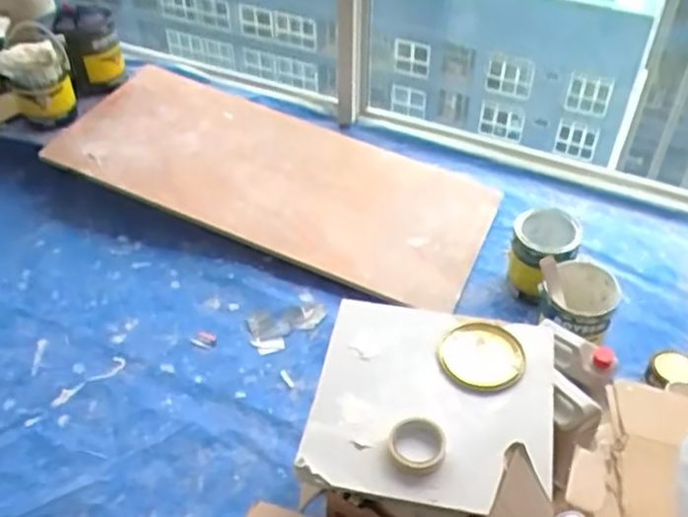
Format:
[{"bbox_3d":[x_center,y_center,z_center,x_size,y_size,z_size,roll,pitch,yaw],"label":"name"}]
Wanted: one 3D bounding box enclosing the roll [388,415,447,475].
[{"bbox_3d":[0.123,0.303,1.194,0.093,0.025,0.098,0,44,0],"label":"roll"}]

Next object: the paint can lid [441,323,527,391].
[{"bbox_3d":[0.254,0.178,1.354,0.149,0.015,0.153,0,44,0],"label":"paint can lid"}]

